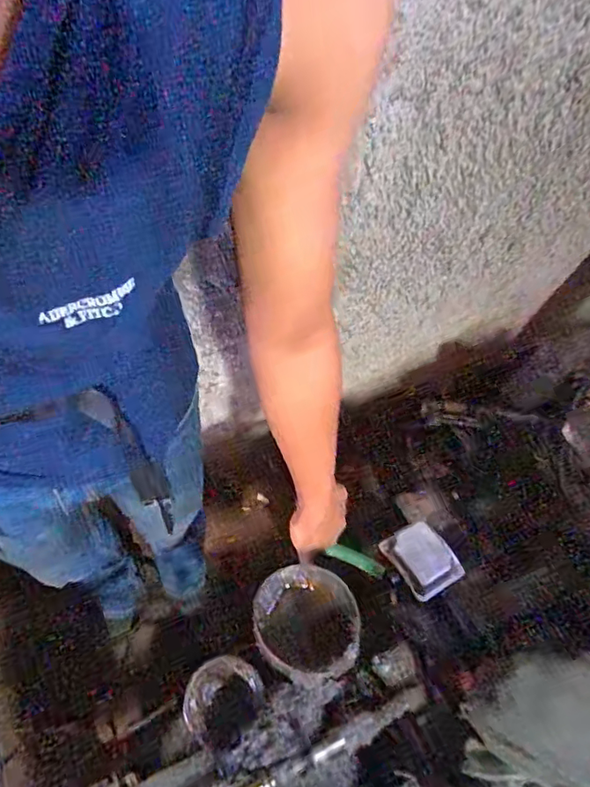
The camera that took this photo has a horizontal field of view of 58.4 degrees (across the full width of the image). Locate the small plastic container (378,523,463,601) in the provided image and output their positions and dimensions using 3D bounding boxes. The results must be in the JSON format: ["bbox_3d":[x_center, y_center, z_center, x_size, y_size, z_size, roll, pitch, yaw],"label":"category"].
[{"bbox_3d":[0.158,0.207,0.661,0.068,0.030,0.087,-36,55,-1],"label":"small plastic container"}]

